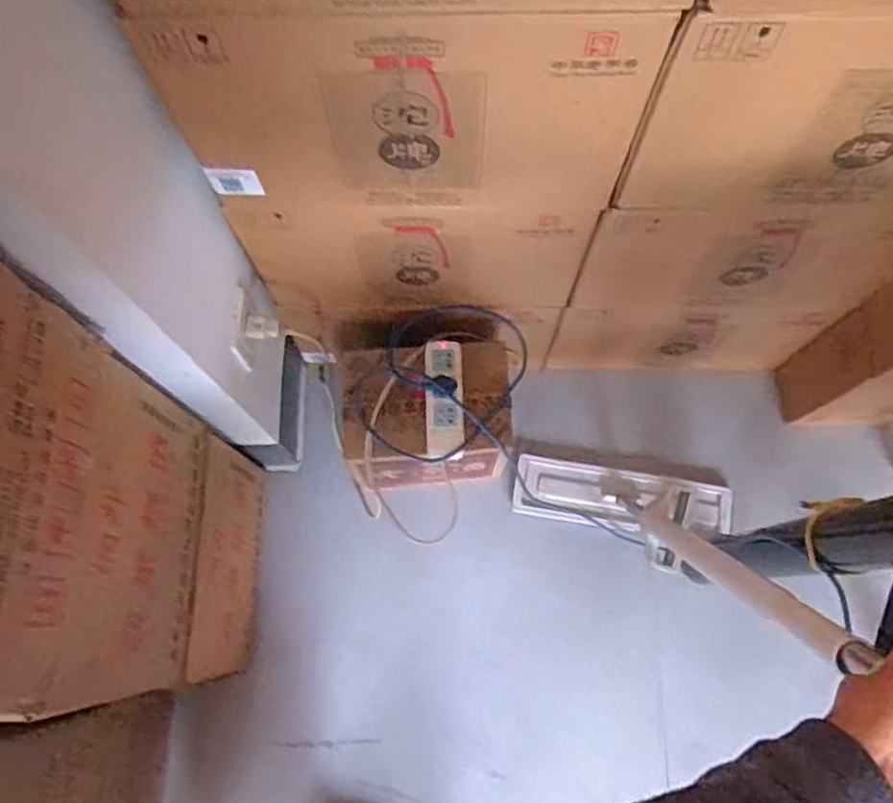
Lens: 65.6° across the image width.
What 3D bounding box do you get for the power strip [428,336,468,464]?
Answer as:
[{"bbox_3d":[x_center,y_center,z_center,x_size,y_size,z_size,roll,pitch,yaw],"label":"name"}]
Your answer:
[{"bbox_3d":[-0.002,-0.005,1.008,0.057,0.032,0.180,-1,73,0],"label":"power strip"}]

